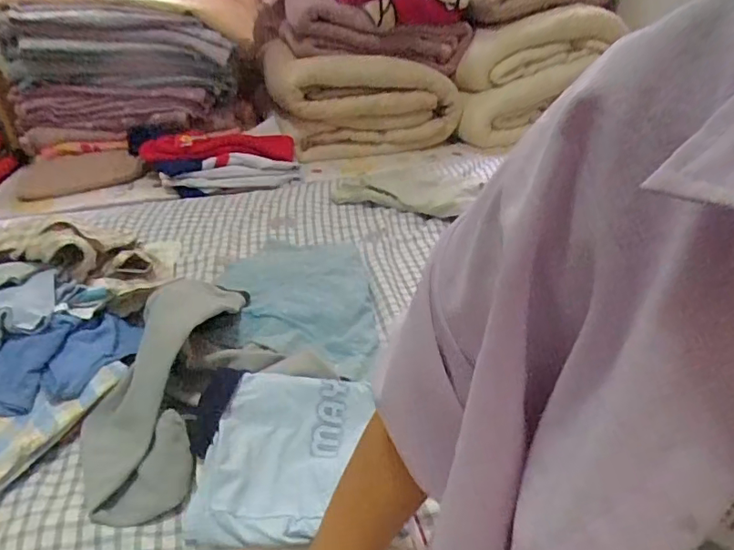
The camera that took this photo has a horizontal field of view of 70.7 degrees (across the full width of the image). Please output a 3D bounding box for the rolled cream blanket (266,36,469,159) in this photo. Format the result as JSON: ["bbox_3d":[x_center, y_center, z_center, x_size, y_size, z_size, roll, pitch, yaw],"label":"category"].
[{"bbox_3d":[-0.009,-0.465,1.424,0.535,0.255,0.212,0,30,-19],"label":"rolled cream blanket"}]

